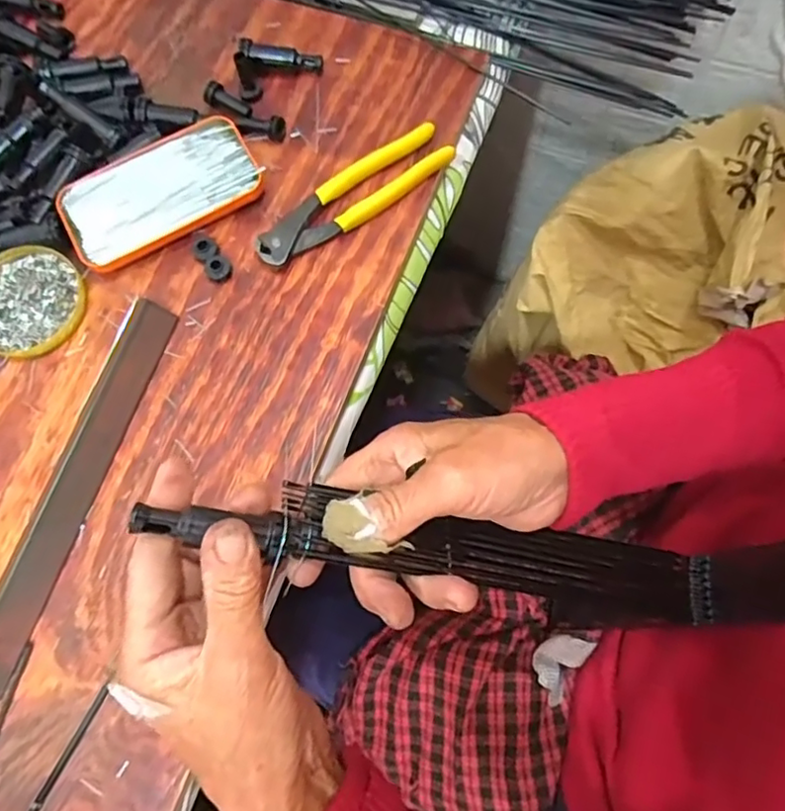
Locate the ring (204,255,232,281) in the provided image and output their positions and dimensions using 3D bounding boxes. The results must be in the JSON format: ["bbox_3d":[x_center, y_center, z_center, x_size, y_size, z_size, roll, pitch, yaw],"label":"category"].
[{"bbox_3d":[-0.127,-0.100,0.440,0.018,0.011,0.019,-1,72,3],"label":"ring"}]

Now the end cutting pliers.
[{"bbox_3d":[-0.030,-0.156,0.450,0.161,0.018,0.038,-32,74,-7],"label":"end cutting pliers"}]

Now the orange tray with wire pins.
[{"bbox_3d":[-0.174,-0.160,0.449,0.142,0.017,0.077,-29,73,-6],"label":"orange tray with wire pins"}]

